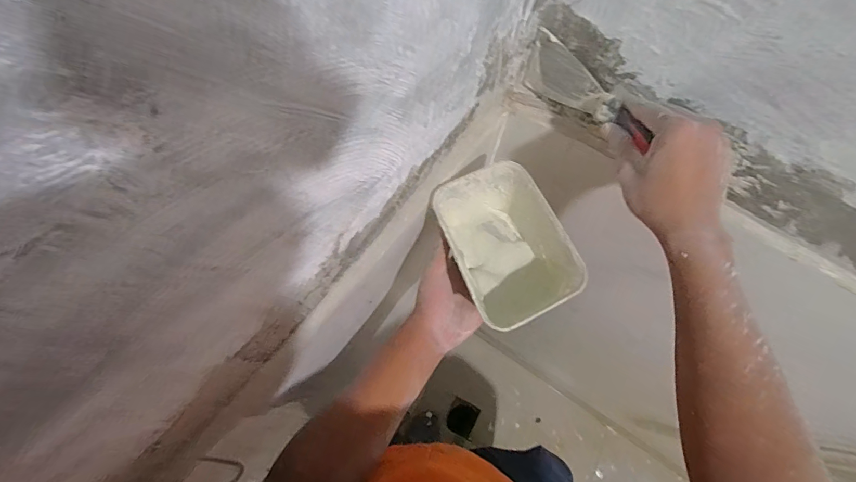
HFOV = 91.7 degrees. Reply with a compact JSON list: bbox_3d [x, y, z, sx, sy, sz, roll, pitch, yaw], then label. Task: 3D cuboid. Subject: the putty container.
[{"bbox_3d":[0.083,0.005,0.475,0.121,0.087,0.167,-19,70,-9],"label":"putty container"}]

